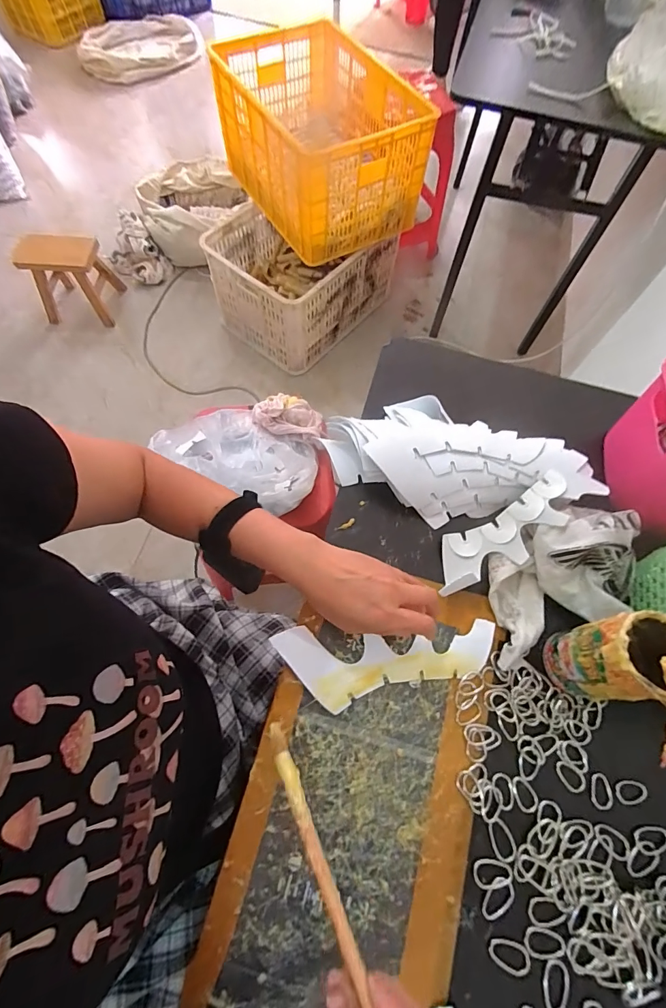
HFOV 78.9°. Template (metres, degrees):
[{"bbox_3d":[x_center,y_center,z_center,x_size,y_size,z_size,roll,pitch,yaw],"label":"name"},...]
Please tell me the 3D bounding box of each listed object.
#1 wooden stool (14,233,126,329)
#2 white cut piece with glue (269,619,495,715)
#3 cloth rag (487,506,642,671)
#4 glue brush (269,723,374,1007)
[{"bbox_3d":[-0.910,-0.797,1.418,0.290,0.267,0.175,11,68,2],"label":"wooden stool"},{"bbox_3d":[0.056,0.163,0.417,0.224,0.015,0.074,-3,70,-6],"label":"white cut piece with glue"},{"bbox_3d":[0.242,0.074,0.433,0.196,0.057,0.120,-23,72,-11],"label":"cloth rag"},{"bbox_3d":[0.007,0.273,0.257,0.012,0.015,0.271,-28,44,-10],"label":"glue brush"}]

